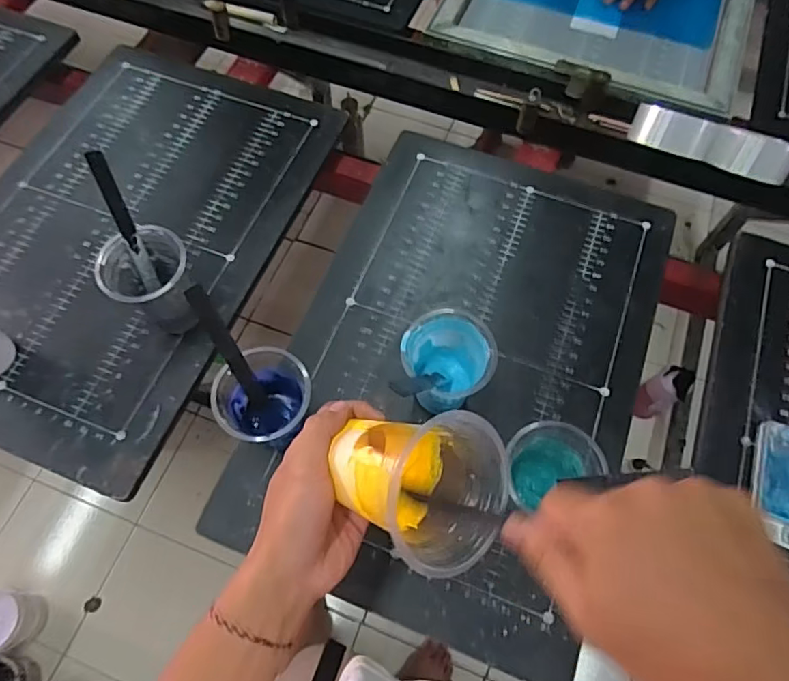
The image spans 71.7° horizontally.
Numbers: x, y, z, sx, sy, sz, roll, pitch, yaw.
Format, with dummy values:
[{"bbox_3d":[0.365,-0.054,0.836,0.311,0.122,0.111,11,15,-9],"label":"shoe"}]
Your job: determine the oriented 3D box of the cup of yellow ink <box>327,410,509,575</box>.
[{"bbox_3d":[0.010,0.089,0.341,0.101,0.095,0.090,-2,83,40],"label":"cup of yellow ink"}]

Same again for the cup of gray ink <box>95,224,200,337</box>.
[{"bbox_3d":[-0.262,-0.059,0.606,0.084,0.110,0.080,0,65,0],"label":"cup of gray ink"}]

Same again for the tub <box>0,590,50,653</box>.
[{"bbox_3d":[-0.831,0.603,1.171,0.113,0.111,0.115,1,66,-1],"label":"tub"}]

